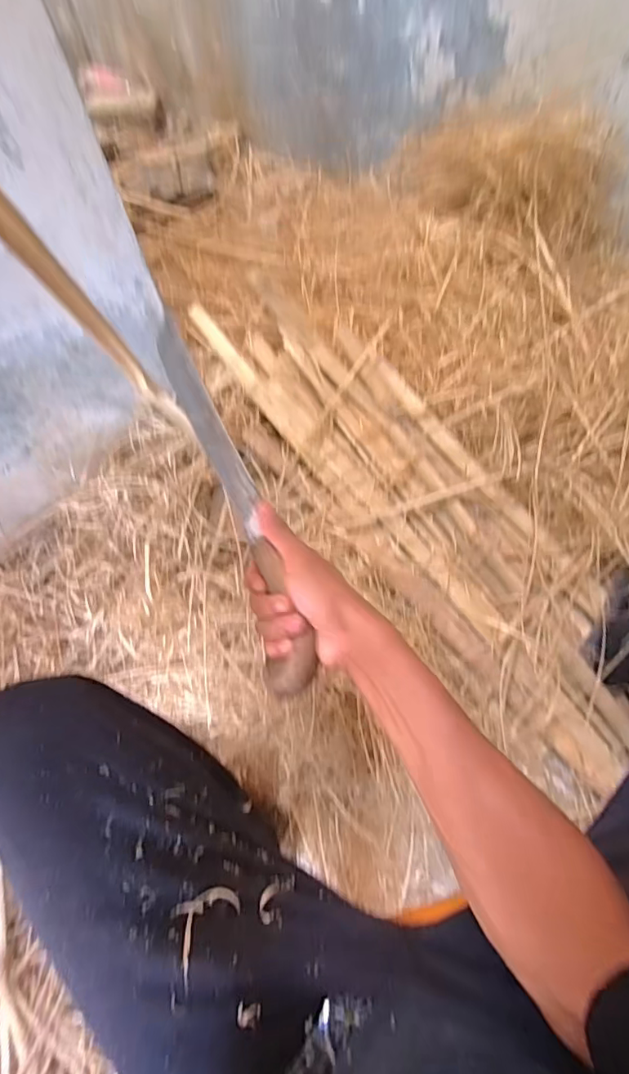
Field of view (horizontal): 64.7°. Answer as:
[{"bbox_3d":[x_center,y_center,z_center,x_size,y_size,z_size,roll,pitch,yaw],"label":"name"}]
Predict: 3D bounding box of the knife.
[{"bbox_3d":[-0.081,-0.049,0.432,0.046,0.034,0.381,-21,68,-7],"label":"knife"}]

